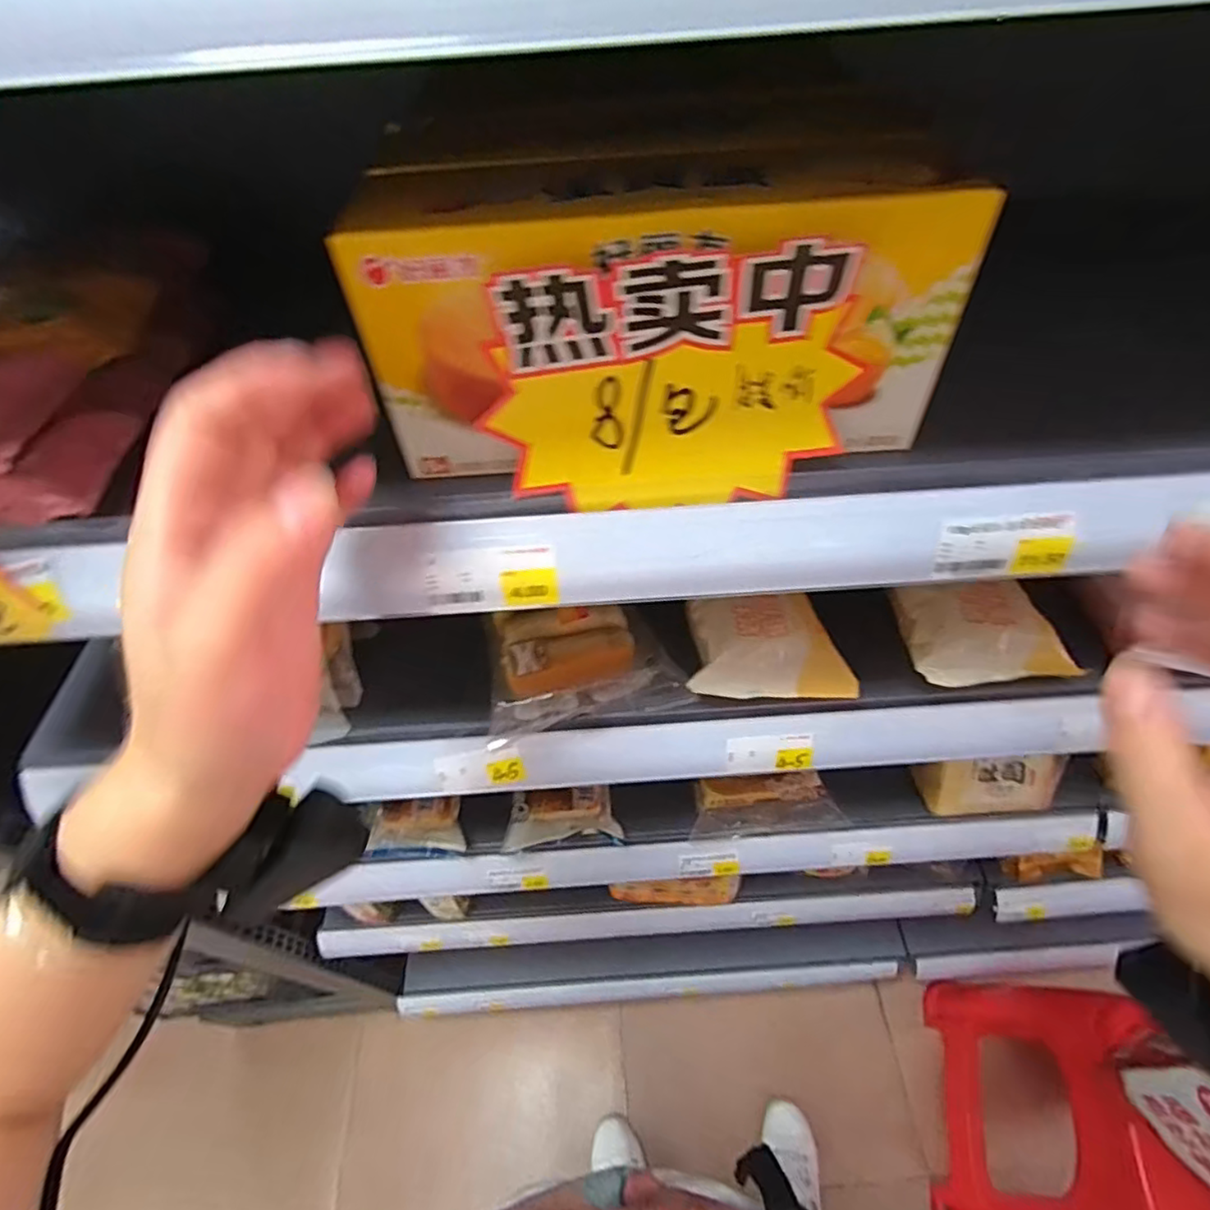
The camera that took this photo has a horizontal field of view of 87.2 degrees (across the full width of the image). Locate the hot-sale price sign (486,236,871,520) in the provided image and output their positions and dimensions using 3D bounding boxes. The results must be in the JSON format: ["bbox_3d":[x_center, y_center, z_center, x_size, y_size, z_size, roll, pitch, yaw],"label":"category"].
[{"bbox_3d":[0.027,-0.085,0.258,0.138,0.102,0.022,-3,52,1],"label":"hot-sale price sign"}]

